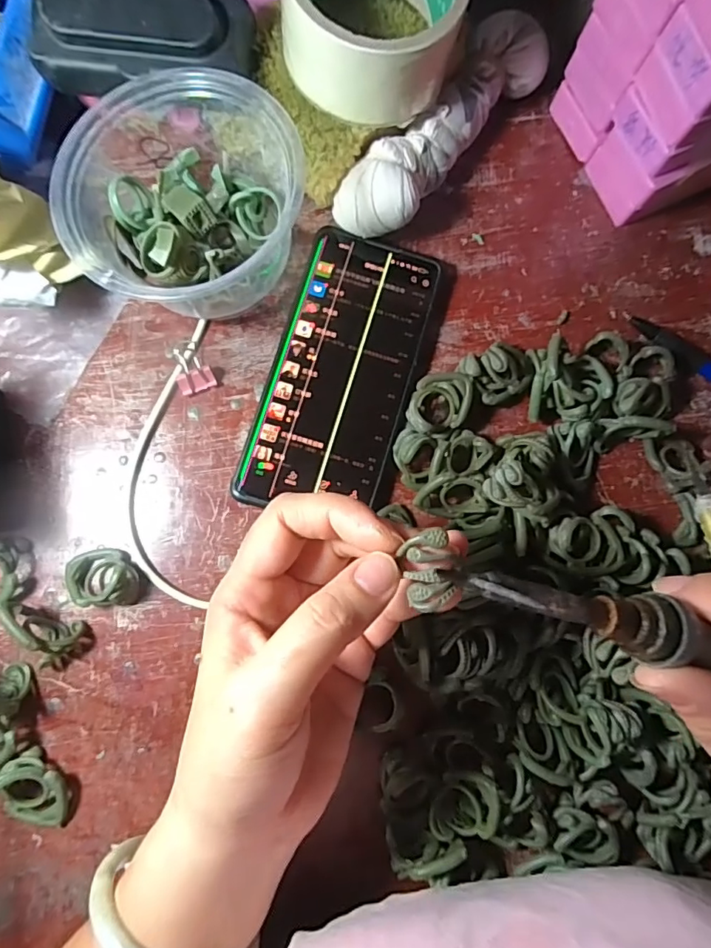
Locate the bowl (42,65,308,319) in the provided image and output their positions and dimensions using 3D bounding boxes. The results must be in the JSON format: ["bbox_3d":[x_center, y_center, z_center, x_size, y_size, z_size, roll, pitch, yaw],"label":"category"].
[{"bbox_3d":[-0.082,-0.136,0.262,0.107,0.069,0.107,0,83,-3],"label":"bowl"}]

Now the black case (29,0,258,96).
[{"bbox_3d":[-0.106,-0.217,0.251,0.103,0.028,0.042,7,82,-2],"label":"black case"}]

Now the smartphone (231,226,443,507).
[{"bbox_3d":[-0.008,-0.056,0.284,0.073,0.013,0.155,17,82,-1],"label":"smartphone"}]

